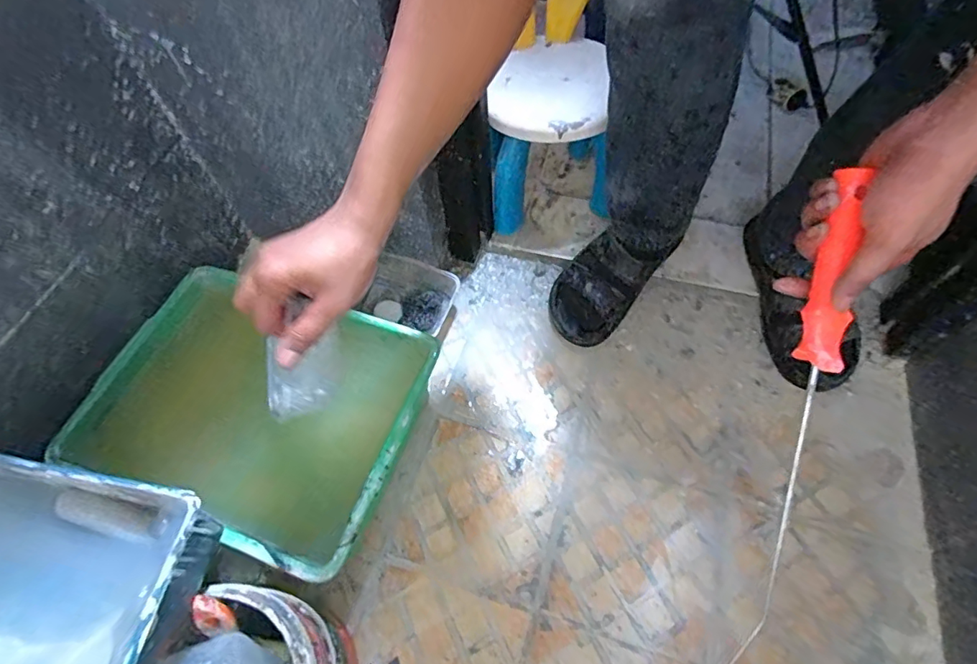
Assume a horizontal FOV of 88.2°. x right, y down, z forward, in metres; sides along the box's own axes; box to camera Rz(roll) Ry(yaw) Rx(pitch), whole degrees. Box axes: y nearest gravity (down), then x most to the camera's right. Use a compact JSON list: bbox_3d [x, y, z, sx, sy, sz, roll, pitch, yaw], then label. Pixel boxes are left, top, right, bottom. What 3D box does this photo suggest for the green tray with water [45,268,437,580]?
[{"bbox_3d":[-0.285,0.100,0.651,0.378,0.101,0.300,16,61,11],"label":"green tray with water"}]

